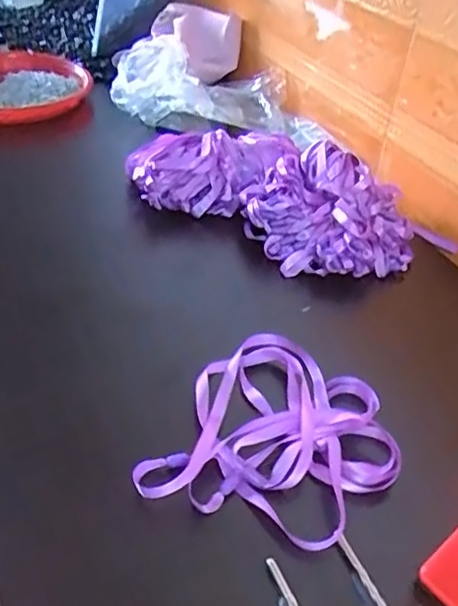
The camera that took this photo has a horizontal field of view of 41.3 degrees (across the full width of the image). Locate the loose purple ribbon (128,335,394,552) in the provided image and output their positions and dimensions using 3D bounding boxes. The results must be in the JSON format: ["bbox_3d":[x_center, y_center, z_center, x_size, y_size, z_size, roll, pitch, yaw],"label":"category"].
[{"bbox_3d":[0.043,0.090,0.446,0.155,0.017,0.180,17,40,14],"label":"loose purple ribbon"}]

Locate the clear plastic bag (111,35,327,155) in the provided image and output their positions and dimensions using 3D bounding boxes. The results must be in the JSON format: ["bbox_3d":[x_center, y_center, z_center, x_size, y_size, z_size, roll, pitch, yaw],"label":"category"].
[{"bbox_3d":[-0.022,-0.308,0.879,0.305,0.091,0.143,6,38,0],"label":"clear plastic bag"}]

